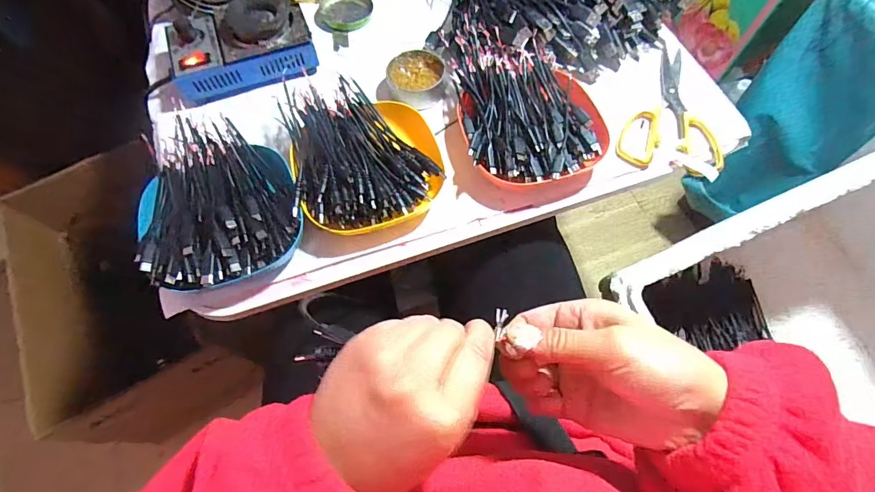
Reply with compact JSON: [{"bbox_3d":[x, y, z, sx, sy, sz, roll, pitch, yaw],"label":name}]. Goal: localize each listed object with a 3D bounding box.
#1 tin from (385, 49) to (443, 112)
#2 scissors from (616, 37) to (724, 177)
[{"bbox_3d":[-0.024,-0.185,0.483,0.061,0.030,0.060,0,66,0],"label":"tin"},{"bbox_3d":[0.264,-0.147,0.463,0.098,0.016,0.182,25,68,11],"label":"scissors"}]

